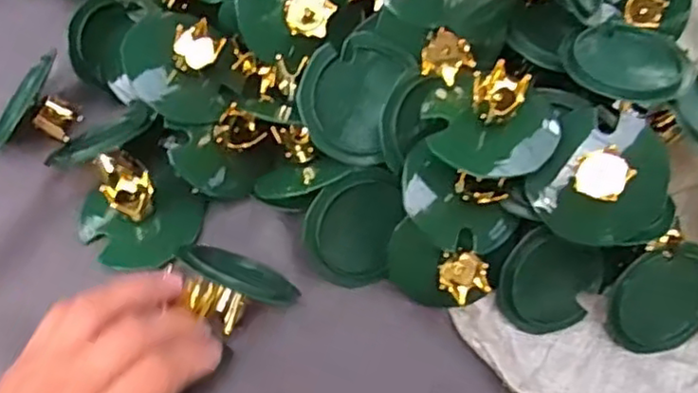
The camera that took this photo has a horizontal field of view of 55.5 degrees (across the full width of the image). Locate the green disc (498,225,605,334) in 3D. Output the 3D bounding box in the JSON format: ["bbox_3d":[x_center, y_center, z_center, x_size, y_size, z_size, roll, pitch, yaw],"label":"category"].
[{"bbox_3d":[0.126,0.056,0.417,0.070,0.009,0.064,-7,109,-20],"label":"green disc"}]

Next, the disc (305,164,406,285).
[{"bbox_3d":[0.004,0.021,0.409,0.064,0.070,0.006,-19,19,-8],"label":"disc"}]

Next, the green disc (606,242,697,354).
[{"bbox_3d":[0.199,0.065,0.418,0.071,0.009,0.074,-3,107,-11],"label":"green disc"}]

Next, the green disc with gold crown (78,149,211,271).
[{"bbox_3d":[-0.134,0.010,0.430,0.075,0.051,0.069,3,58,-4],"label":"green disc with gold crown"}]

